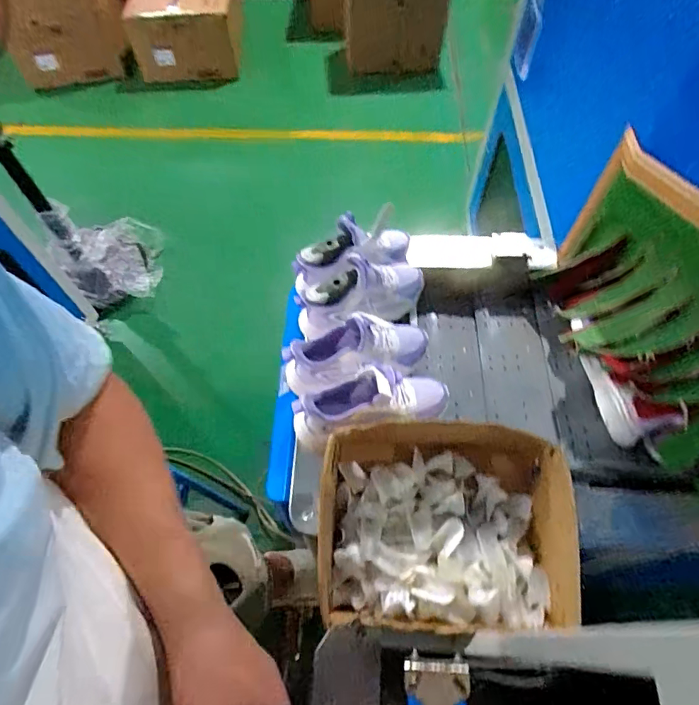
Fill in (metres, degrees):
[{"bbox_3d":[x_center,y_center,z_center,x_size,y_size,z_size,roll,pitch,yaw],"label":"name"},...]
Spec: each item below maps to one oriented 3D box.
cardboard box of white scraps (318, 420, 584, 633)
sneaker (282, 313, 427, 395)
[{"bbox_3d":[0.128,0.231,0.636,0.317,0.132,0.241,0,60,1],"label":"cardboard box of white scraps"},{"bbox_3d":[0.015,-0.005,0.760,0.242,0.111,0.101,-9,60,-5],"label":"sneaker"}]

